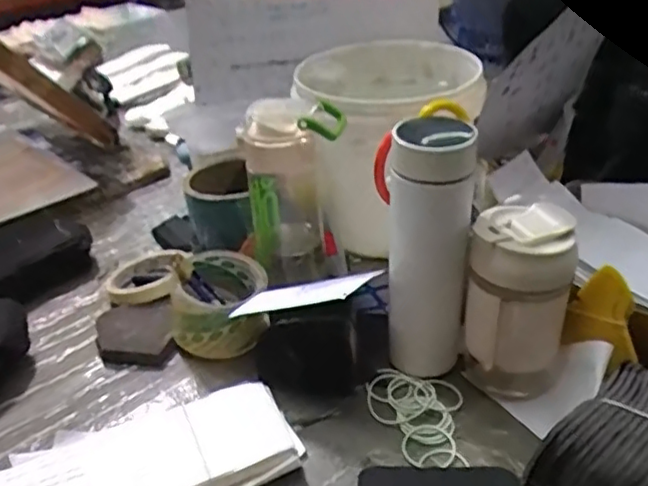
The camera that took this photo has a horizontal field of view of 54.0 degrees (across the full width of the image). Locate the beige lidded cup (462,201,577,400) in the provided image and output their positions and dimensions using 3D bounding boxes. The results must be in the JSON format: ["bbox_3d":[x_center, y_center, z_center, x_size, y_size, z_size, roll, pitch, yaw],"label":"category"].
[{"bbox_3d":[0.162,0.052,0.532,0.079,0.156,0.074,-3,33,2],"label":"beige lidded cup"}]

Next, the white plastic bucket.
[{"bbox_3d":[0.073,-0.114,0.744,0.189,0.204,0.223,-11,33,-11],"label":"white plastic bucket"}]

